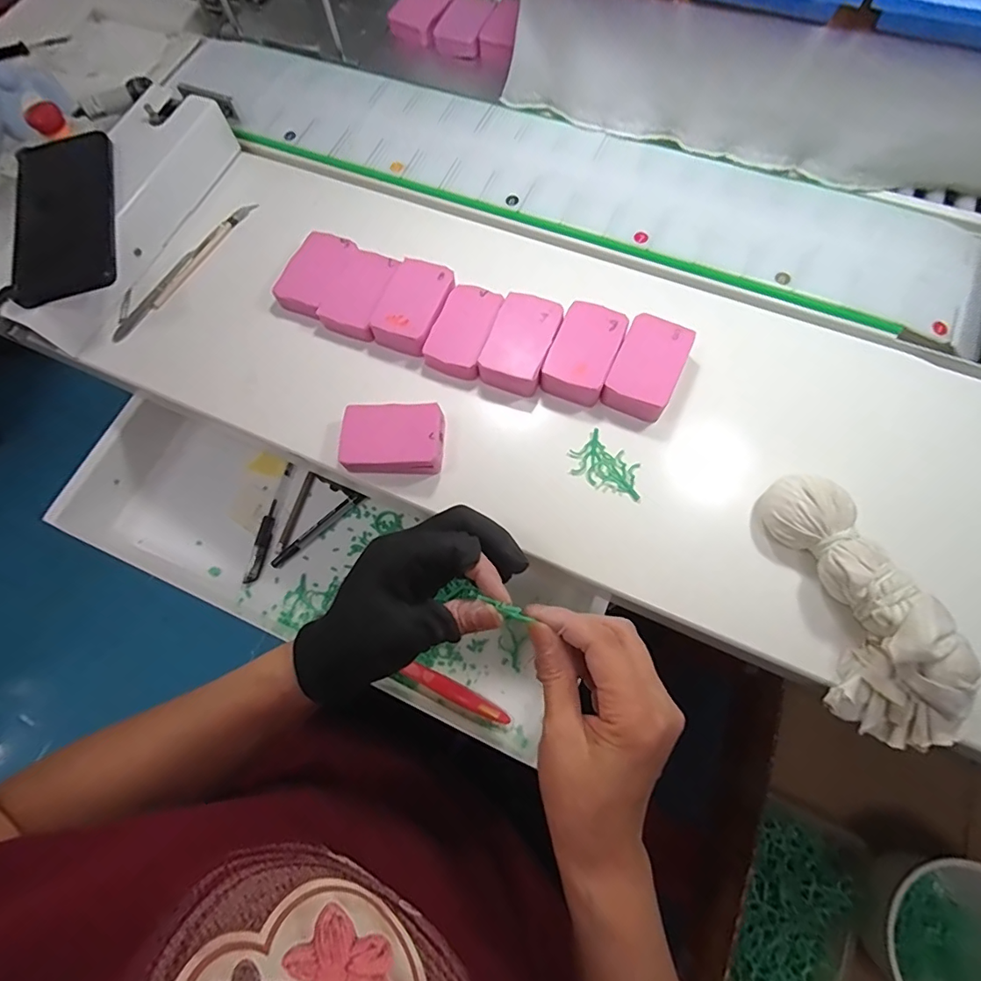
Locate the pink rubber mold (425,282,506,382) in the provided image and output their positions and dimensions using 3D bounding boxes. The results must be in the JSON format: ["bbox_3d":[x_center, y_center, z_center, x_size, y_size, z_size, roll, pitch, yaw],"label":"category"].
[{"bbox_3d":[-0.020,-0.123,0.388,0.045,0.023,0.074,17,72,9],"label":"pink rubber mold"}]

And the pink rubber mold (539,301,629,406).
[{"bbox_3d":[0.070,-0.101,0.373,0.045,0.026,0.073,21,73,11],"label":"pink rubber mold"}]

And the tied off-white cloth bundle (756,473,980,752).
[{"bbox_3d":[0.217,0.063,0.294,0.057,0.052,0.162,-12,70,-1],"label":"tied off-white cloth bundle"}]

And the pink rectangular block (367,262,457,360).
[{"bbox_3d":[-0.061,-0.143,0.397,0.048,0.026,0.074,21,73,10],"label":"pink rectangular block"}]

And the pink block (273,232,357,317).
[{"bbox_3d":[-0.145,-0.179,0.419,0.047,0.021,0.071,22,73,11],"label":"pink block"}]

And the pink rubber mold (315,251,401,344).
[{"bbox_3d":[-0.104,-0.158,0.407,0.049,0.023,0.072,24,74,11],"label":"pink rubber mold"}]

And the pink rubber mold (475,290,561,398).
[{"bbox_3d":[0.024,-0.109,0.379,0.045,0.025,0.073,19,73,10],"label":"pink rubber mold"}]

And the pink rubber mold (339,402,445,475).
[{"bbox_3d":[-0.070,-0.036,0.357,0.073,0.024,0.049,2,71,4],"label":"pink rubber mold"}]

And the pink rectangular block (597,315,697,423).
[{"bbox_3d":[0.115,-0.089,0.366,0.045,0.025,0.072,24,74,11],"label":"pink rectangular block"}]

